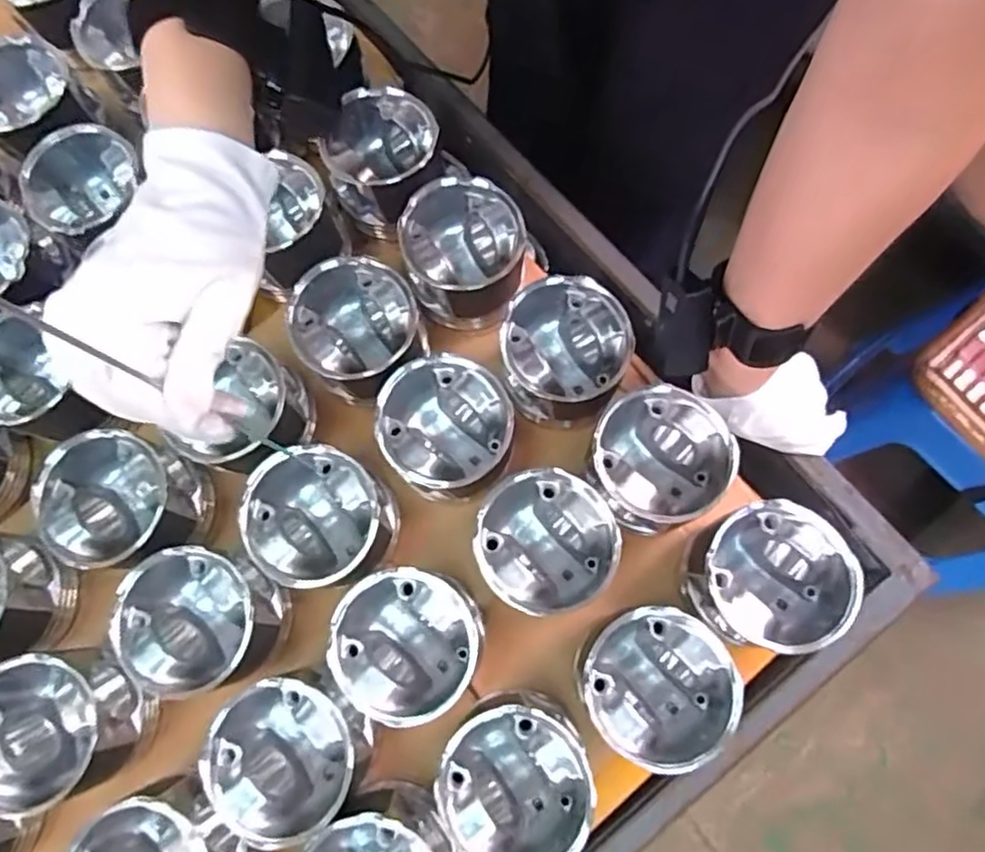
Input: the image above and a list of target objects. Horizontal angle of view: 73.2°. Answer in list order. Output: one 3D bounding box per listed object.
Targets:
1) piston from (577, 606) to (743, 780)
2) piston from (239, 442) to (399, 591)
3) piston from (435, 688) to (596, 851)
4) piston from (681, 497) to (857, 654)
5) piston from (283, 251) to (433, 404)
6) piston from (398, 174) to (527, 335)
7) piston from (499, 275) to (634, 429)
[{"bbox_3d":[0.105,0.169,0.443,0.097,0.079,0.095,-1,77,3],"label":"piston"},{"bbox_3d":[-0.118,0.068,0.475,0.096,0.070,0.092,-1,77,3],"label":"piston"},{"bbox_3d":[0.014,0.228,0.434,0.092,0.083,0.097,-1,77,3],"label":"piston"},{"bbox_3d":[0.185,0.104,0.452,0.089,0.068,0.097,-1,77,3],"label":"piston"},{"bbox_3d":[-0.102,-0.071,0.508,0.087,0.069,0.097,-30,77,-4],"label":"piston"},{"bbox_3d":[-0.022,-0.134,0.529,0.091,0.099,0.088,-1,77,3],"label":"piston"},{"bbox_3d":[0.054,-0.051,0.512,0.093,0.090,0.094,-3,76,3],"label":"piston"}]

